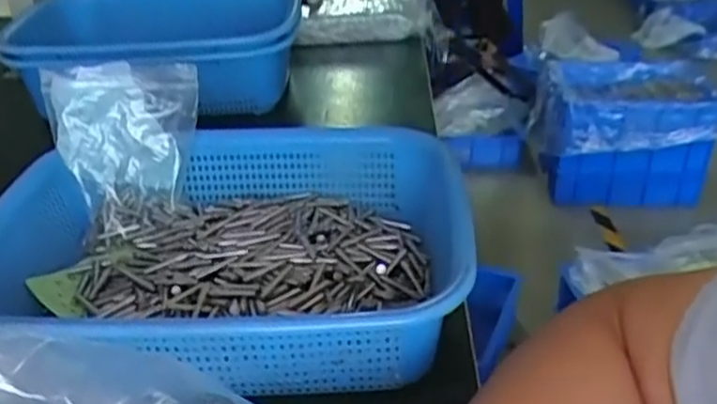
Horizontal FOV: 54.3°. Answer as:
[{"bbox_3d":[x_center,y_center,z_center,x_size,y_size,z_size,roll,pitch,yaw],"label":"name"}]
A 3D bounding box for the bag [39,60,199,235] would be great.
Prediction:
[{"bbox_3d":[-0.161,-0.040,0.497,0.097,0.112,0.027,-8,14,-14],"label":"bag"}]

